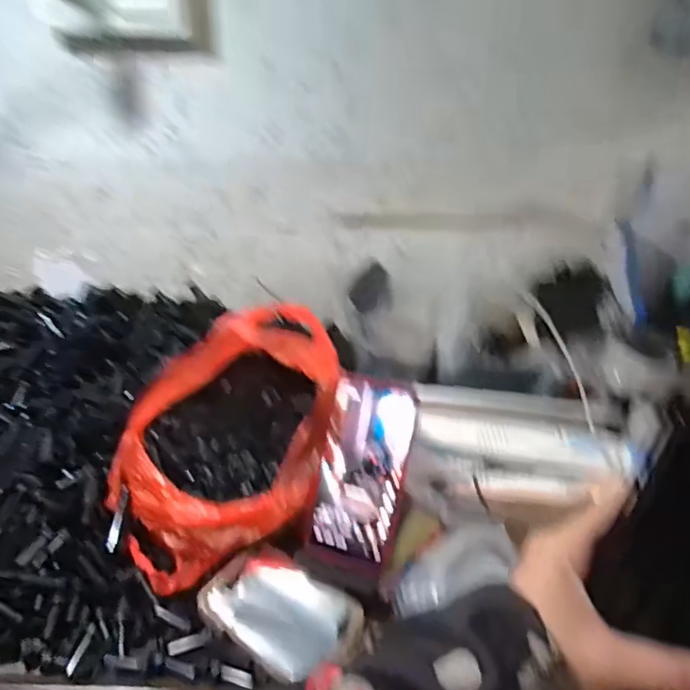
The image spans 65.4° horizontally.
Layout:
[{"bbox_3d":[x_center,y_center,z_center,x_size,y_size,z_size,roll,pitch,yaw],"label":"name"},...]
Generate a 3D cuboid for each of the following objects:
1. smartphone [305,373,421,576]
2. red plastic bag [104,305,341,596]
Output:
[{"bbox_3d":[0.015,0.115,0.489,0.076,0.170,0.009,11,-4,17],"label":"smartphone"},{"bbox_3d":[-0.124,0.094,0.559,0.230,0.167,0.253,0,31,-1],"label":"red plastic bag"}]

